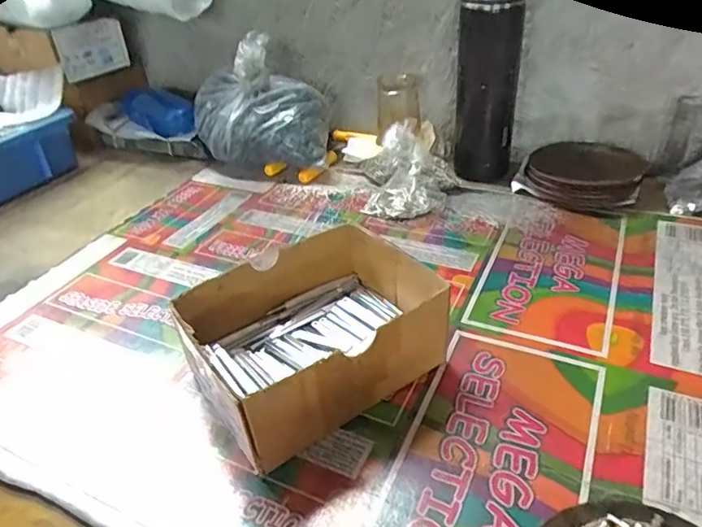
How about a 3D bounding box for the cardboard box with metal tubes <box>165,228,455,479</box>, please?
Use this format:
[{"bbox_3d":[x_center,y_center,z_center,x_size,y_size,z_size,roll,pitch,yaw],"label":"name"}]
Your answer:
[{"bbox_3d":[-0.026,0.048,0.377,0.156,0.071,0.122,-26,41,-26],"label":"cardboard box with metal tubes"}]

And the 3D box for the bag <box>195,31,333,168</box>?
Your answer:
[{"bbox_3d":[-0.113,-0.193,0.666,0.179,0.140,0.108,7,38,16],"label":"bag"}]

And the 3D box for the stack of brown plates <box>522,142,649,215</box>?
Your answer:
[{"bbox_3d":[0.255,-0.096,0.578,0.113,0.028,0.110,17,42,28],"label":"stack of brown plates"}]

